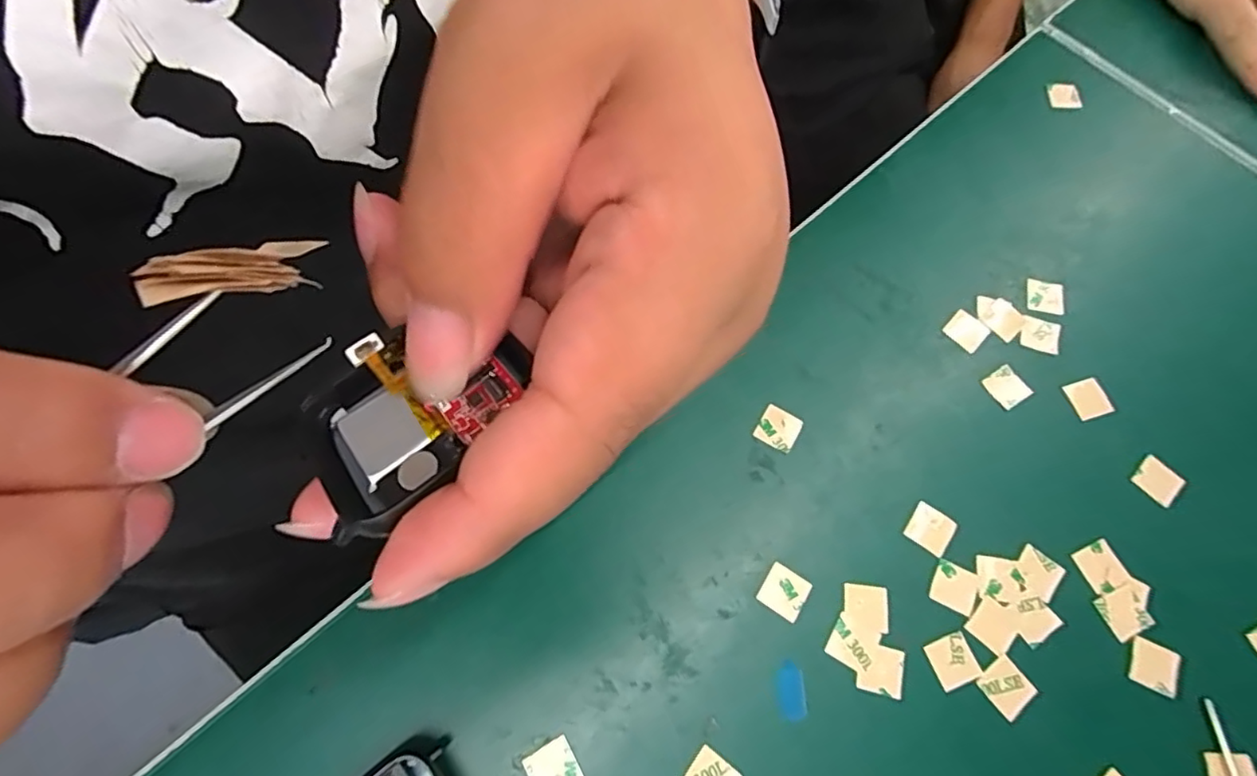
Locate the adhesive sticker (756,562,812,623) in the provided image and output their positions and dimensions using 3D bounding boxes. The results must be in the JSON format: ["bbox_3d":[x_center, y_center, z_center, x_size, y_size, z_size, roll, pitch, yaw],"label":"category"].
[{"bbox_3d":[0.055,0.073,0.211,0.015,0.004,0.015,32,76,10],"label":"adhesive sticker"}]

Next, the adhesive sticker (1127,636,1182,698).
[{"bbox_3d":[0.182,0.096,0.205,0.015,0.004,0.015,21,73,12],"label":"adhesive sticker"}]

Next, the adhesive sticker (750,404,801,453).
[{"bbox_3d":[0.059,0.016,0.232,0.016,0.004,0.015,29,79,12],"label":"adhesive sticker"}]

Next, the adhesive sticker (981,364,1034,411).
[{"bbox_3d":[0.153,-0.001,0.240,0.015,0.004,0.015,-31,73,-13],"label":"adhesive sticker"}]

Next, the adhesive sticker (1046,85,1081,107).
[{"bbox_3d":[0.219,-0.147,0.298,0.015,0.005,0.012,-1,69,-2],"label":"adhesive sticker"}]

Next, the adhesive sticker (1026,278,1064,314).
[{"bbox_3d":[0.180,-0.039,0.257,0.015,0.004,0.015,11,78,7],"label":"adhesive sticker"}]

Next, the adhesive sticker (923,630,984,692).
[{"bbox_3d":[0.112,0.094,0.205,0.015,0.004,0.016,-22,72,-7],"label":"adhesive sticker"}]

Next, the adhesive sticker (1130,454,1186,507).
[{"bbox_3d":[0.205,0.036,0.230,0.015,0.004,0.016,-44,74,-7],"label":"adhesive sticker"}]

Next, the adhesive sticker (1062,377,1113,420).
[{"bbox_3d":[0.186,0.004,0.239,0.015,0.004,0.016,-15,70,-8],"label":"adhesive sticker"}]

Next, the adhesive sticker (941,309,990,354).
[{"bbox_3d":[0.142,-0.024,0.250,0.015,0.004,0.014,41,80,17],"label":"adhesive sticker"}]

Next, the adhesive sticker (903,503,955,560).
[{"bbox_3d":[0.112,0.052,0.220,0.016,0.004,0.015,36,78,9],"label":"adhesive sticker"}]

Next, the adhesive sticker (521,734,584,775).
[{"bbox_3d":[-0.024,0.122,0.190,0.016,0.004,0.016,-29,73,-10],"label":"adhesive sticker"}]

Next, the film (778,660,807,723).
[{"bbox_3d":[0.055,0.102,0.200,0.009,0.004,0.018,-4,66,1],"label":"film"}]

